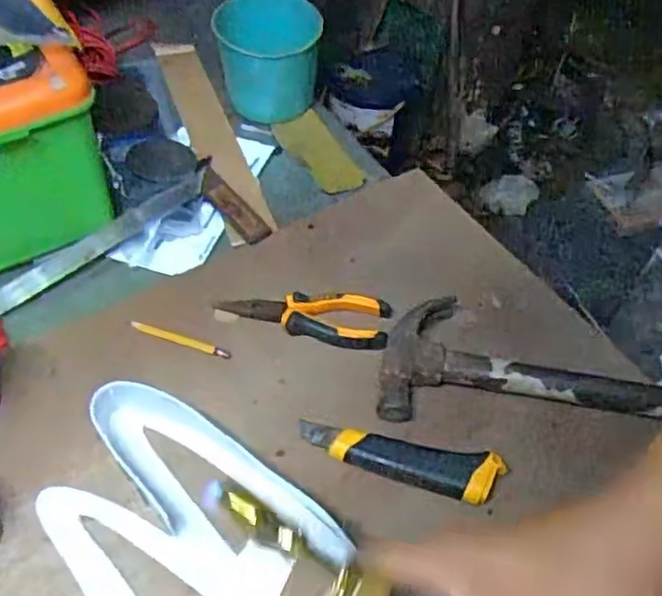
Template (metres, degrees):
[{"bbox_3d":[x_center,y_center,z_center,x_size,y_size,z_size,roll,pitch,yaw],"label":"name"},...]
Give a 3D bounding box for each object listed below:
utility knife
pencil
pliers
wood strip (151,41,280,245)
[{"bbox_3d":[0.052,0.124,0.549,0.160,0.021,0.038,16,52,10],"label":"utility knife"},{"bbox_3d":[-0.136,0.038,0.622,0.096,0.005,0.011,15,51,9],"label":"pencil"},{"bbox_3d":[-0.024,0.014,0.638,0.155,0.024,0.047,12,51,7],"label":"pliers"},{"bbox_3d":[-0.148,-0.207,0.831,0.052,0.018,0.387,-16,53,-15],"label":"wood strip"}]

